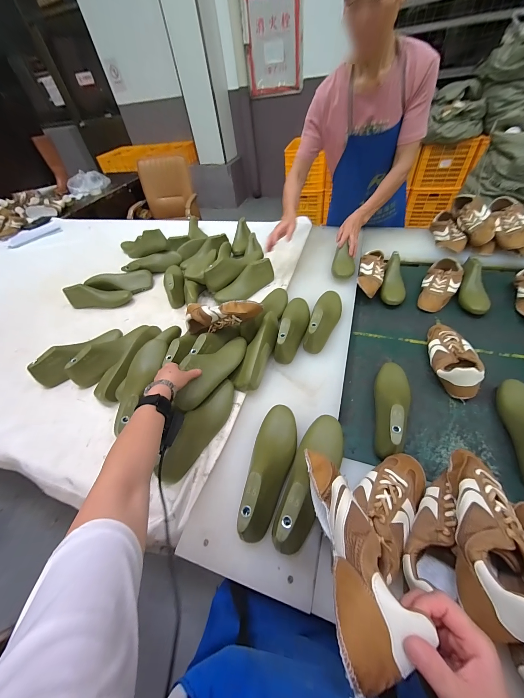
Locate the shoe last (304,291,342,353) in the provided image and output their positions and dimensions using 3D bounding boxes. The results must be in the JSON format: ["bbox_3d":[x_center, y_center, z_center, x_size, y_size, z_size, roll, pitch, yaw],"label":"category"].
[{"bbox_3d":[0.187,-0.100,0.747,0.079,0.080,0.248,12,52,17],"label":"shoe last"}]

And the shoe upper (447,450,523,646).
[{"bbox_3d":[0.320,0.248,0.362,0.091,0.081,0.238,9,51,18],"label":"shoe upper"}]

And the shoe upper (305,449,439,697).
[{"bbox_3d":[0.098,0.208,0.297,0.071,0.052,0.224,-6,22,0],"label":"shoe upper"}]

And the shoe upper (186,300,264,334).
[{"bbox_3d":[-0.110,-0.097,0.698,0.232,0.071,0.068,-8,44,25],"label":"shoe upper"}]

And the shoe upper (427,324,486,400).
[{"bbox_3d":[0.512,0.013,0.684,0.096,0.071,0.248,8,51,14],"label":"shoe upper"}]

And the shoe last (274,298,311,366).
[{"bbox_3d":[0.088,-0.076,0.737,0.075,0.084,0.260,8,51,14],"label":"shoe last"}]

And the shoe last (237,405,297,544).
[{"bbox_3d":[0.017,0.224,0.488,0.080,0.088,0.254,6,50,13],"label":"shoe last"}]

